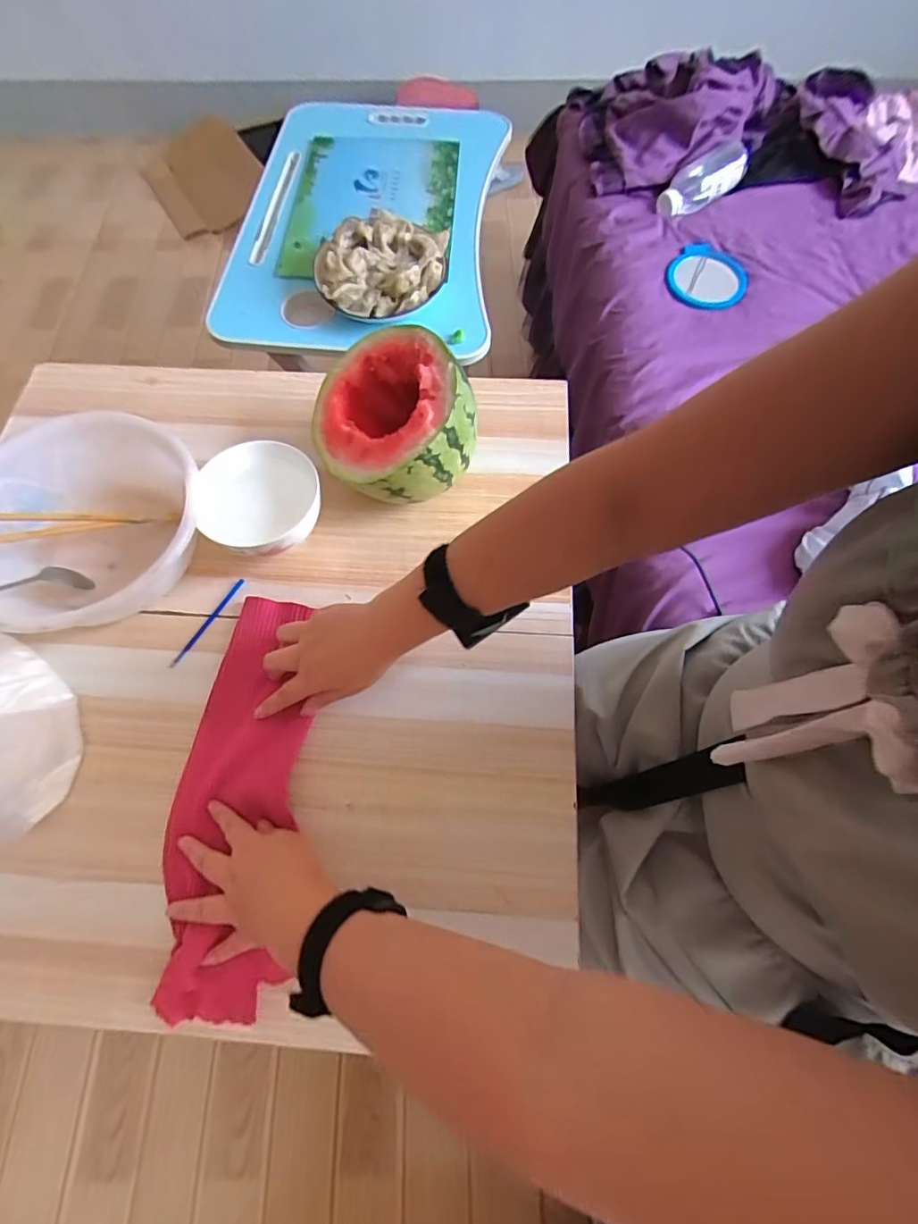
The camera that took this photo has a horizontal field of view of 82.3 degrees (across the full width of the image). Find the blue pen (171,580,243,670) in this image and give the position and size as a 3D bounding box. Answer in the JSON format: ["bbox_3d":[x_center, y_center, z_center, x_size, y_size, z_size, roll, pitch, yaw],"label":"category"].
[{"bbox_3d":[-0.259,0.010,0.540,0.010,0.006,0.110,31,70,13],"label":"blue pen"}]

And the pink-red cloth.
[{"bbox_3d":[-0.199,0.151,0.468,0.109,0.016,0.345,-3,66,2],"label":"pink-red cloth"}]

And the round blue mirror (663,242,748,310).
[{"bbox_3d":[0.390,-0.524,0.825,0.118,0.028,0.118,0,67,0],"label":"round blue mirror"}]

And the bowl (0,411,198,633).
[{"bbox_3d":[-0.374,-0.084,0.540,0.228,0.082,0.236,0,67,0],"label":"bowl"}]

